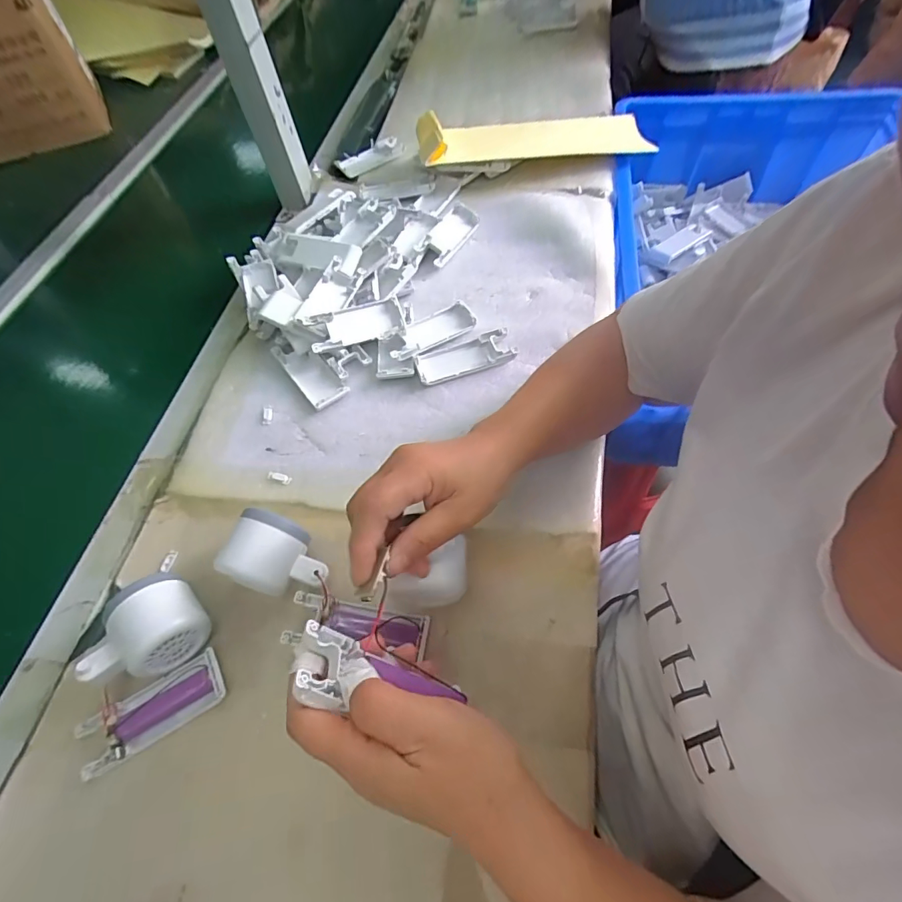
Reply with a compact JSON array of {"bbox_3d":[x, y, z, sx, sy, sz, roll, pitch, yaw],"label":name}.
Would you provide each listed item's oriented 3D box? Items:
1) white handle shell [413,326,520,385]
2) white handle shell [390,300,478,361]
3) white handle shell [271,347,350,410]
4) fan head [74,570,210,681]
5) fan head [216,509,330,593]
[{"bbox_3d":[0.014,-0.100,0.500,0.101,0.010,0.044,-16,59,-5],"label":"white handle shell"},{"bbox_3d":[-0.023,-0.130,0.515,0.101,0.012,0.044,-31,62,-13],"label":"white handle shell"},{"bbox_3d":[-0.148,-0.084,0.504,0.039,0.012,0.100,-35,63,-16],"label":"white handle shell"},{"bbox_3d":[-0.226,0.137,0.357,0.060,0.053,0.082,36,68,23],"label":"fan head"},{"bbox_3d":[-0.135,0.086,0.376,0.077,0.057,0.057,17,62,14],"label":"fan head"}]

